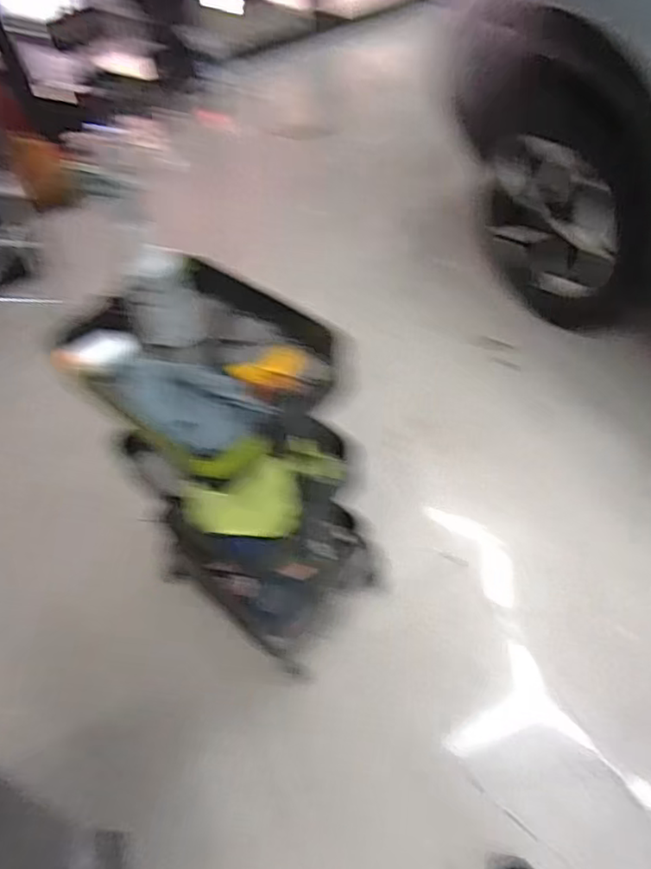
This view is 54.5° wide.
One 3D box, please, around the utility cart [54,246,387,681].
[{"bbox_3d":[-0.175,0.082,1.249,0.425,0.756,0.337,33,62,27],"label":"utility cart"}]

